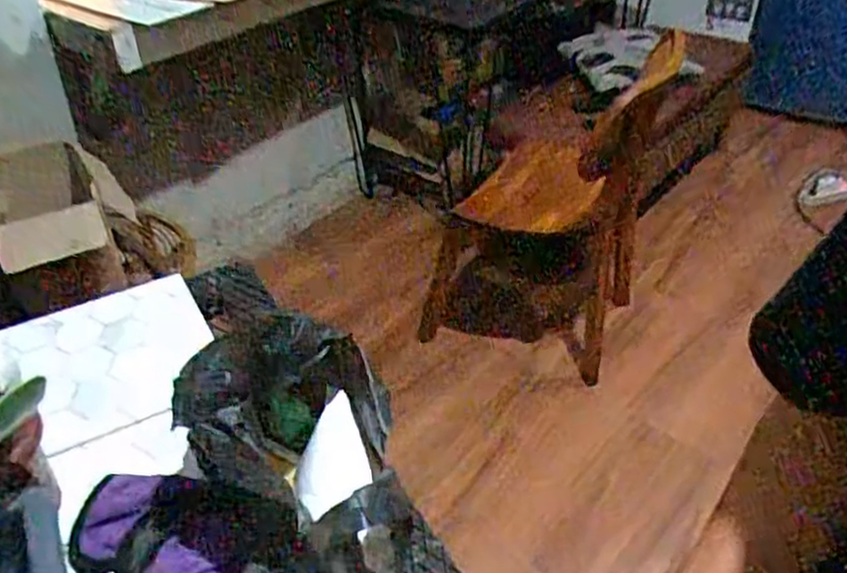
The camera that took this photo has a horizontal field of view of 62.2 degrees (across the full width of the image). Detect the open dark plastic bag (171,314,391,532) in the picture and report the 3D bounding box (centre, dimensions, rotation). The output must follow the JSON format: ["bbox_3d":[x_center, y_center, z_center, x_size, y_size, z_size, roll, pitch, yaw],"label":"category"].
[{"bbox_3d":[-0.127,0.126,0.657,0.186,0.177,0.080,-3,38,0],"label":"open dark plastic bag"}]

